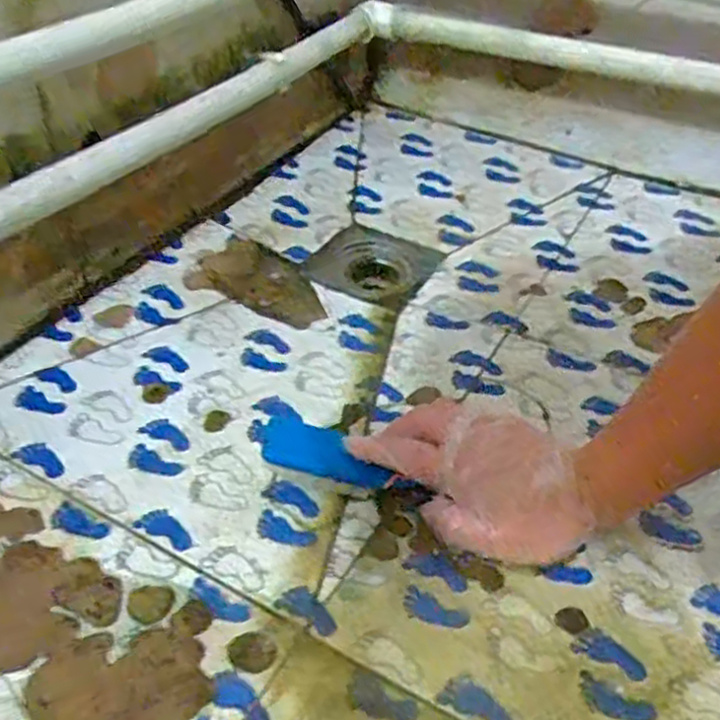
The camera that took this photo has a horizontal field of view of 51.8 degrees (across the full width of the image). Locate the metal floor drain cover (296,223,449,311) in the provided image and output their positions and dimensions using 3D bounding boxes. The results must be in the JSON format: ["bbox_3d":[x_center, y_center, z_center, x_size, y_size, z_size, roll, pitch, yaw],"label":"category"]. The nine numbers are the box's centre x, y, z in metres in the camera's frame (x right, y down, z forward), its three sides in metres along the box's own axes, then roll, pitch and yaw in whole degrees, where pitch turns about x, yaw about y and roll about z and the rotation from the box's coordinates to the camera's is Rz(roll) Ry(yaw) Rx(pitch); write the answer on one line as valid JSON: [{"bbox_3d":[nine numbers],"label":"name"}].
[{"bbox_3d":[0.010,-0.085,0.672,0.104,0.009,0.103,22,44,21],"label":"metal floor drain cover"}]

